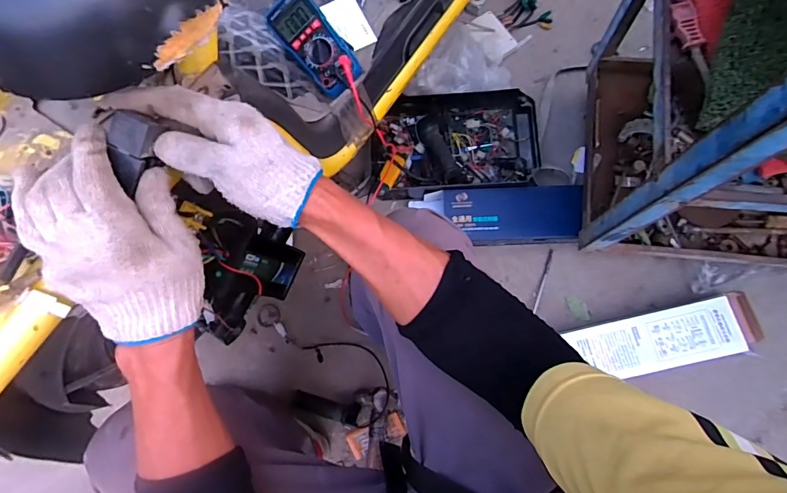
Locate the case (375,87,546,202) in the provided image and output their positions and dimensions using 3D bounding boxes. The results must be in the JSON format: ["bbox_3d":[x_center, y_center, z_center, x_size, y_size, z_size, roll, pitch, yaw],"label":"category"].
[{"bbox_3d":[0.128,-0.231,0.959,0.346,0.076,0.227,-5,77,0],"label":"case"}]

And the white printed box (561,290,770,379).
[{"bbox_3d":[0.552,0.181,0.877,0.393,0.050,0.115,-12,77,-1],"label":"white printed box"}]

